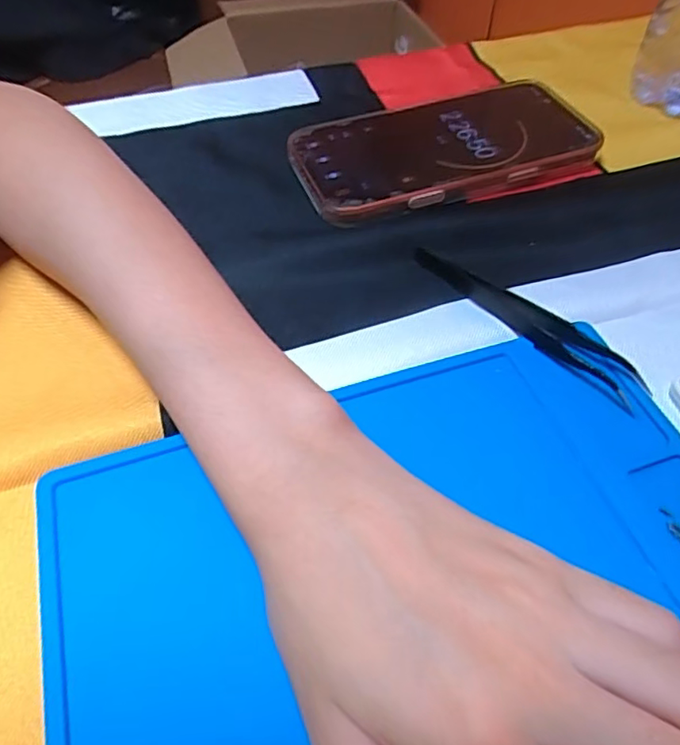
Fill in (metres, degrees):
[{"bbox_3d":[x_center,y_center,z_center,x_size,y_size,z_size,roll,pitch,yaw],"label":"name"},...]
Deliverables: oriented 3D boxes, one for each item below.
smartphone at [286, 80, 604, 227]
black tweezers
[{"bbox_3d":[0.057,-0.126,0.329,0.159,0.013,0.087,-16,54,-13],"label":"smartphone"},{"bbox_3d":[0.079,-0.024,0.253,0.015,0.008,0.109,-37,61,-25],"label":"black tweezers"}]

